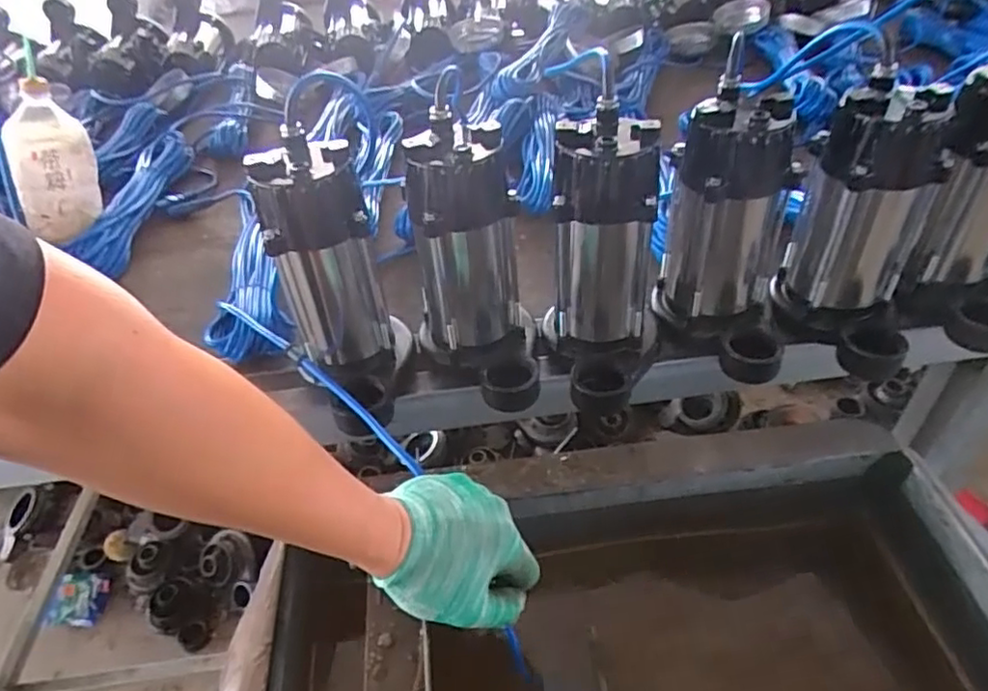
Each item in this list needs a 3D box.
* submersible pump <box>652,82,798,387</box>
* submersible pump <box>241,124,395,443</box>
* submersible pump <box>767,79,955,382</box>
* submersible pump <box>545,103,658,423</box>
[{"bbox_3d":[0.219,-0.096,0.580,0.106,0.220,0.137,0,43,5],"label":"submersible pump"},{"bbox_3d":[-0.141,-0.046,0.560,0.097,0.221,0.148,-16,44,-12],"label":"submersible pump"},{"bbox_3d":[0.340,-0.100,0.580,0.113,0.228,0.133,8,44,13],"label":"submersible pump"},{"bbox_3d":[0.095,-0.062,0.569,0.095,0.238,0.150,1,43,6],"label":"submersible pump"}]

